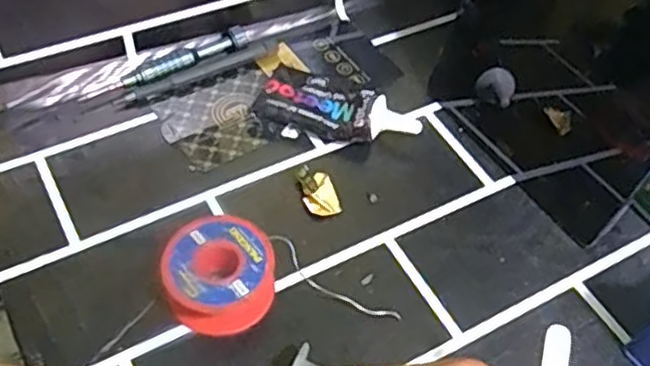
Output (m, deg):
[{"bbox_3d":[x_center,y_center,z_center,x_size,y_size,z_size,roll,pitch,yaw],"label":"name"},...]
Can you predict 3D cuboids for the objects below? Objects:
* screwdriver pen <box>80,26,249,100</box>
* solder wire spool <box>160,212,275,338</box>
[{"bbox_3d":[-0.099,-0.075,0.445,0.110,0.011,0.013,-26,59,-22],"label":"screwdriver pen"},{"bbox_3d":[-0.053,0.045,0.348,0.051,0.028,0.052,-1,53,-6],"label":"solder wire spool"}]

